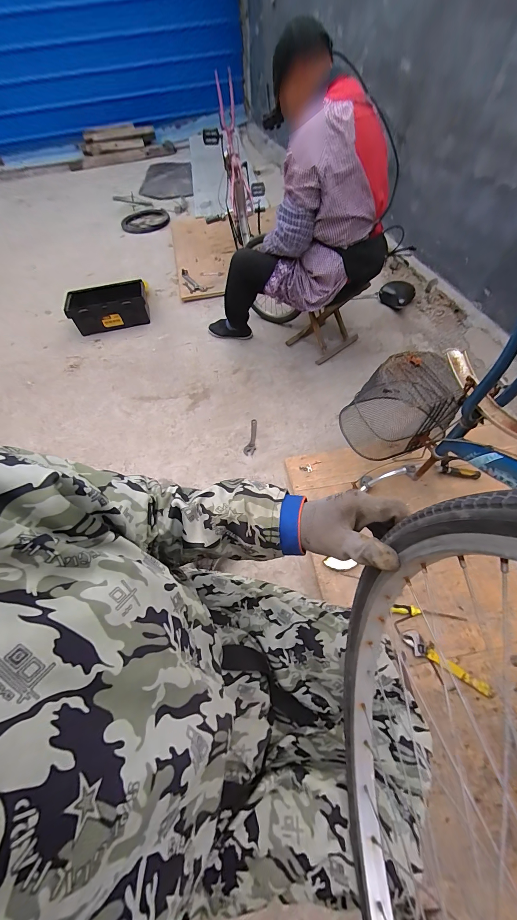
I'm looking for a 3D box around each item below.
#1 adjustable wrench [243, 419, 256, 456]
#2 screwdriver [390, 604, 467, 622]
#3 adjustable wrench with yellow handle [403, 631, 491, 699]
[{"bbox_3d":[-0.029,-0.100,1.303,0.047,0.023,0.195,4,58,7],"label":"adjustable wrench"},{"bbox_3d":[0.508,0.460,0.906,0.222,0.033,0.026,3,60,8],"label":"screwdriver"},{"bbox_3d":[0.516,0.569,0.835,0.233,0.020,0.050,33,66,22],"label":"adjustable wrench with yellow handle"}]

